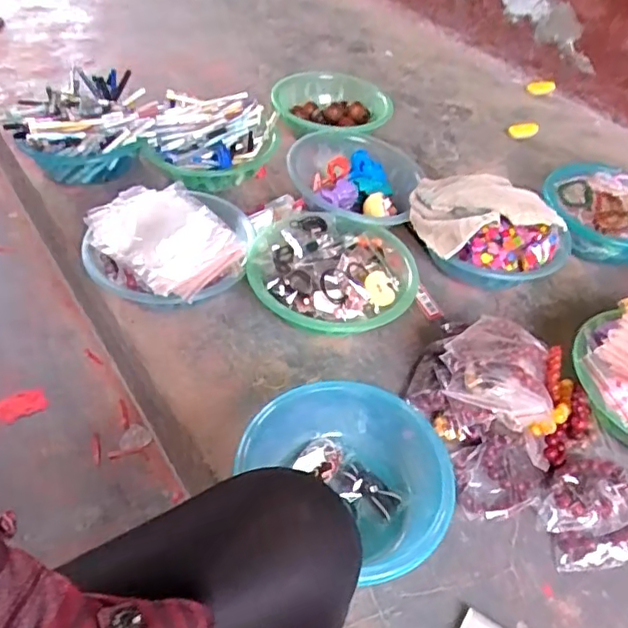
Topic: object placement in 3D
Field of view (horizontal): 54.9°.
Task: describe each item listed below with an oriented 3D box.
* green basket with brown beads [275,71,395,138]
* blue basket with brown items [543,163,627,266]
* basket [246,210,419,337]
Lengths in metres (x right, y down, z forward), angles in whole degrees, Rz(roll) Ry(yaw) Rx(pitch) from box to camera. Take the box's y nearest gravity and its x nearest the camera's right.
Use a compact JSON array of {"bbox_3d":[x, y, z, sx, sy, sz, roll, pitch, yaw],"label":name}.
[{"bbox_3d":[0.029,-0.397,1.199,0.228,0.093,0.197,17,46,9],"label":"green basket with brown beads"},{"bbox_3d":[0.503,-0.173,1.042,0.230,0.084,0.205,-8,47,-15],"label":"blue basket with brown items"},{"bbox_3d":[0.026,-0.055,0.867,0.232,0.074,0.218,9,45,2],"label":"basket"}]

